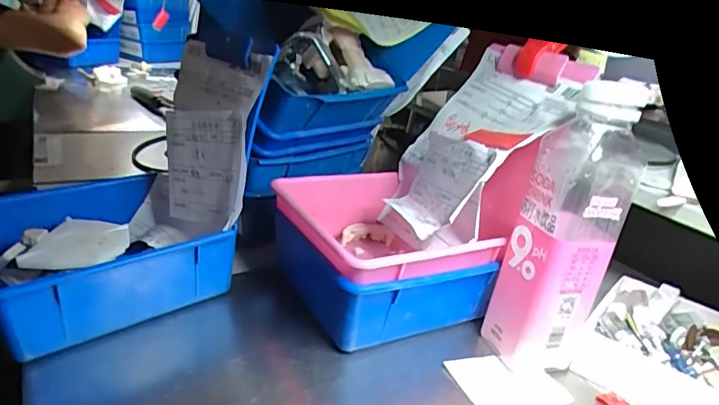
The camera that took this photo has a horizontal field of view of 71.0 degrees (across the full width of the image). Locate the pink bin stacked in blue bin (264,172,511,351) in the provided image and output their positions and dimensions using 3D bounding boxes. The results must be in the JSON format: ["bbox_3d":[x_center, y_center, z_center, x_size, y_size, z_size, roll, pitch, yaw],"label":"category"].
[{"bbox_3d":[0.012,0.043,0.433,0.141,0.086,0.155,-6,27,-29],"label":"pink bin stacked in blue bin"}]

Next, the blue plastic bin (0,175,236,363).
[{"bbox_3d":[-0.211,0.039,0.404,0.161,0.064,0.155,-14,31,-40],"label":"blue plastic bin"}]

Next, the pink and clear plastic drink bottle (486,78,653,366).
[{"bbox_3d":[0.148,0.023,0.366,0.056,0.207,0.053,-3,25,-23],"label":"pink and clear plastic drink bottle"}]

